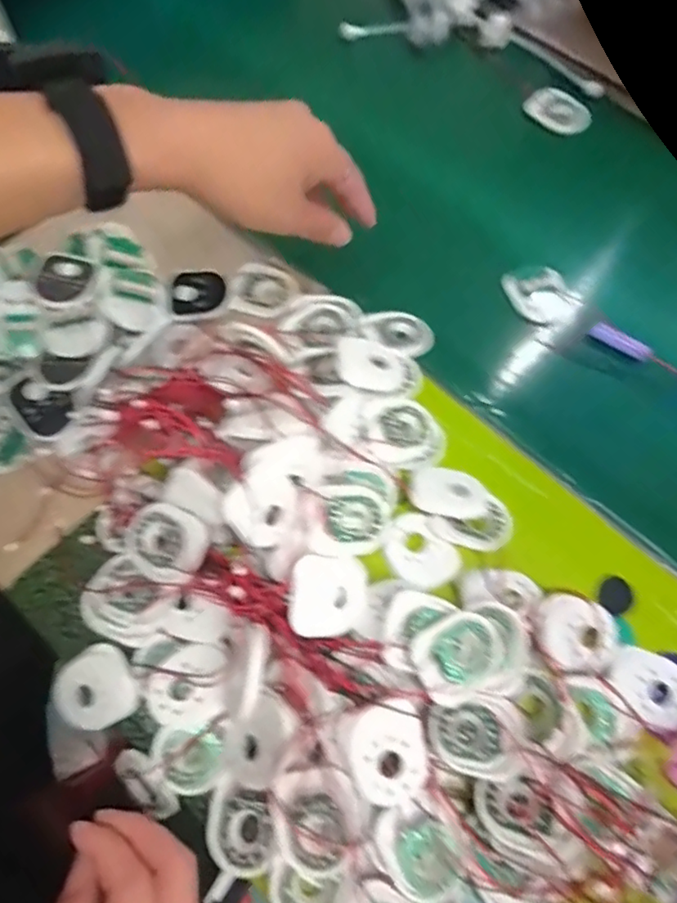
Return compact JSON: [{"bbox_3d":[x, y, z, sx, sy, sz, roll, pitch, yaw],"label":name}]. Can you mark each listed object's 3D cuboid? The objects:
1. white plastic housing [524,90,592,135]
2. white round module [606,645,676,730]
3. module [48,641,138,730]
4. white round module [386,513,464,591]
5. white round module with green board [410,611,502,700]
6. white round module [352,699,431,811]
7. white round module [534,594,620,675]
[{"bbox_3d":[0.231,-0.358,0.622,0.069,0.023,0.029,23,69,6],"label":"white plastic housing"},{"bbox_3d":[0.210,0.157,0.389,0.056,0.017,0.045,26,69,7],"label":"white round module"},{"bbox_3d":[-0.160,0.156,0.385,0.051,0.009,0.050,-27,72,-13],"label":"module"},{"bbox_3d":[0.059,0.073,0.424,0.042,0.006,0.054,-39,75,-17],"label":"white round module"},{"bbox_3d":[0.074,0.129,0.372,0.055,0.012,0.046,-20,84,-18],"label":"white round module with green board"},{"bbox_3d":[0.031,0.181,0.352,0.045,0.015,0.056,-15,70,-9],"label":"white round module"},{"bbox_3d":[0.161,0.123,0.397,0.057,0.012,0.048,26,69,7],"label":"white round module"}]

